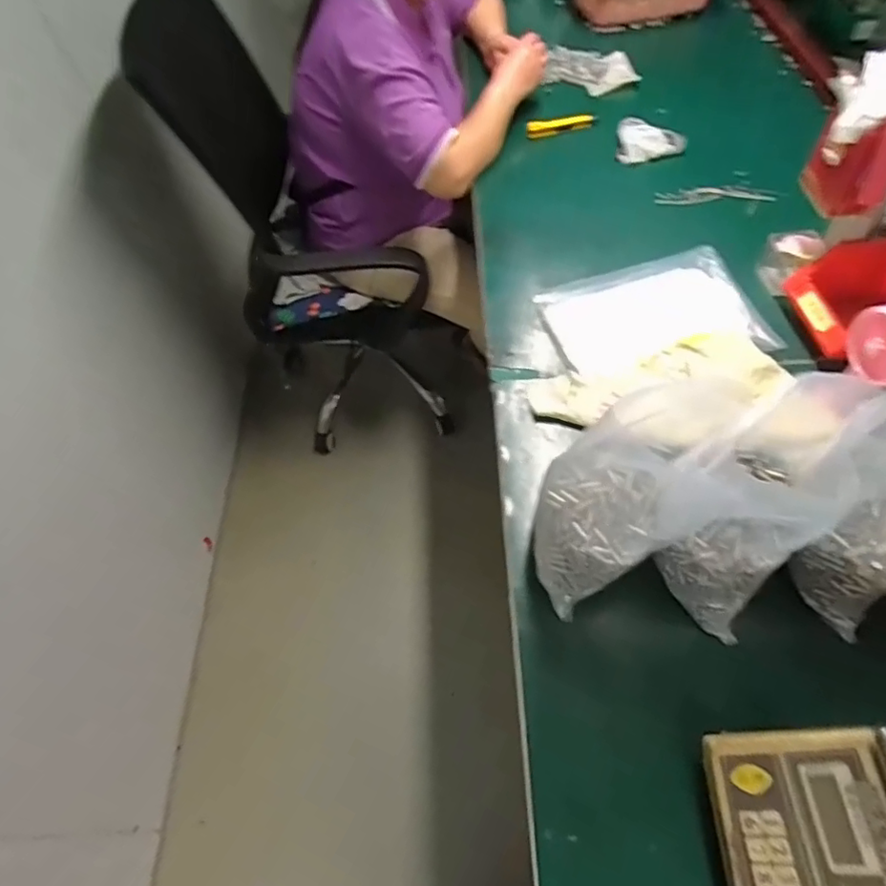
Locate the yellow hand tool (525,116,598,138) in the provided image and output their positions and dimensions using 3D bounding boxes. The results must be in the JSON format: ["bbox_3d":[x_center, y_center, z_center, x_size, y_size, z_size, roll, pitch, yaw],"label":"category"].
[{"bbox_3d":[0.207,-0.554,1.002,0.126,0.018,0.027,-12,57,-3],"label":"yellow hand tool"}]

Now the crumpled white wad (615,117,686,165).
[{"bbox_3d":[0.343,-0.496,0.947,0.110,0.029,0.077,6,58,9],"label":"crumpled white wad"}]

